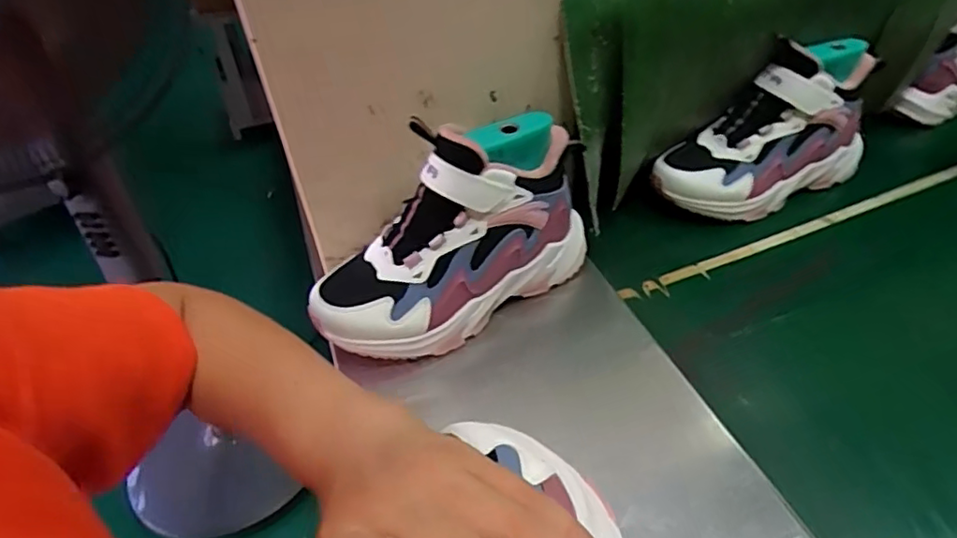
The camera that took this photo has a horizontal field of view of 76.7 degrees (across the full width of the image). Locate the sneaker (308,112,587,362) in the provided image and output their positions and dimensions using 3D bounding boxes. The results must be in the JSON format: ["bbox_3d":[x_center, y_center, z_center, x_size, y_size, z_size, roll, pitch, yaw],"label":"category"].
[{"bbox_3d":[-0.019,-0.029,0.468,0.228,0.136,0.086,-28,46,-27],"label":"sneaker"}]

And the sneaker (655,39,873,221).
[{"bbox_3d":[0.282,-0.139,0.594,0.213,0.137,0.085,-21,43,-20],"label":"sneaker"}]

